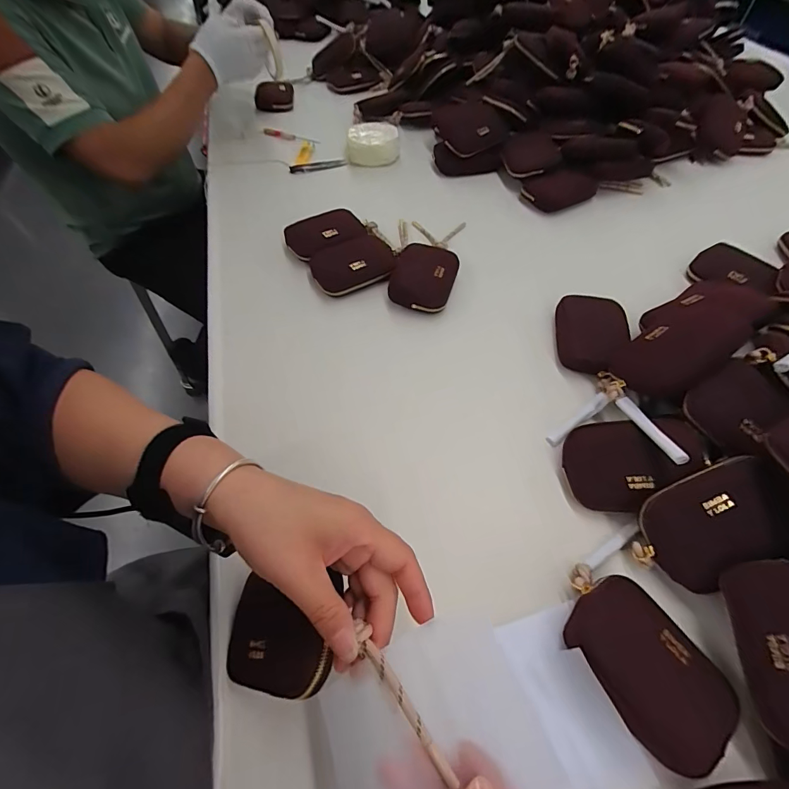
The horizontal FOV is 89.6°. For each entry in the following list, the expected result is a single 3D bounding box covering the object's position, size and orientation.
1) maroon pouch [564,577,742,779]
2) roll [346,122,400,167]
[{"bbox_3d":[0.190,0.204,0.299,0.081,0.028,0.112,-30,61,-18],"label":"maroon pouch"},{"bbox_3d":[-0.043,-0.487,0.771,0.100,0.043,0.100,-4,56,-1],"label":"roll"}]

